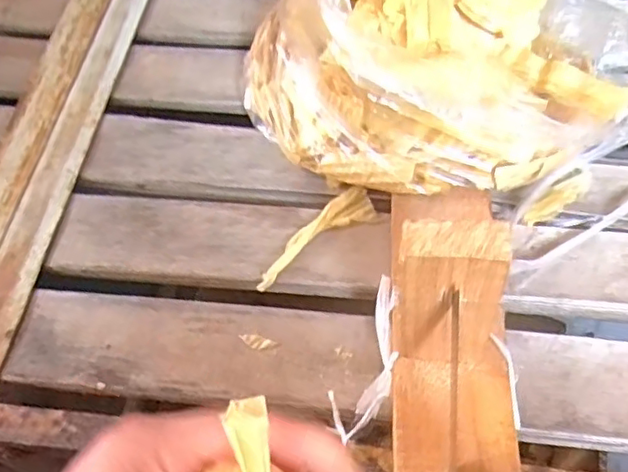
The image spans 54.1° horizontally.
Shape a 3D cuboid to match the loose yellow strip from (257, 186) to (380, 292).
[{"bbox_3d":[-0.001,0.000,0.386,0.092,0.009,0.025,-33,62,-18],"label":"loose yellow strip"}]

